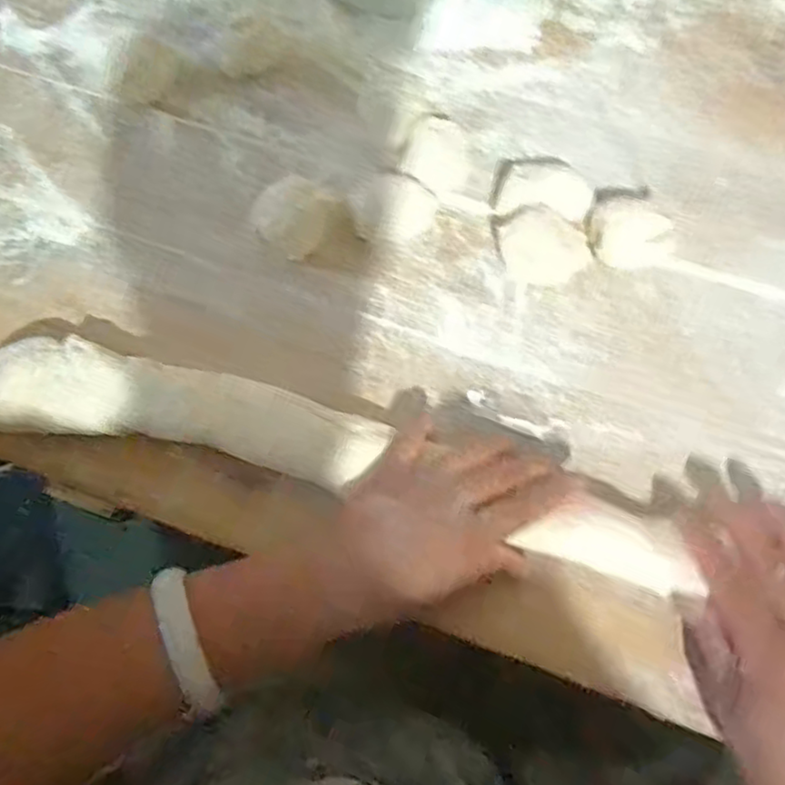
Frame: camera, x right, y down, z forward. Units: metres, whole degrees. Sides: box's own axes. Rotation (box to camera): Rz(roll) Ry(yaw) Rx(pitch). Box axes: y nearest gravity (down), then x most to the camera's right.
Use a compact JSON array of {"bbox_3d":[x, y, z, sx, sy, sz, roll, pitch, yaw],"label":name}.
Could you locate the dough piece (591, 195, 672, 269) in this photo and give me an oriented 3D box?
[{"bbox_3d":[0.165,-0.108,0.478,0.057,0.024,0.041,26,73,8],"label":"dough piece"}]

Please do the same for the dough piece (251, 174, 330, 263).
[{"bbox_3d":[-0.072,-0.127,0.492,0.048,0.020,0.053,33,75,10],"label":"dough piece"}]

